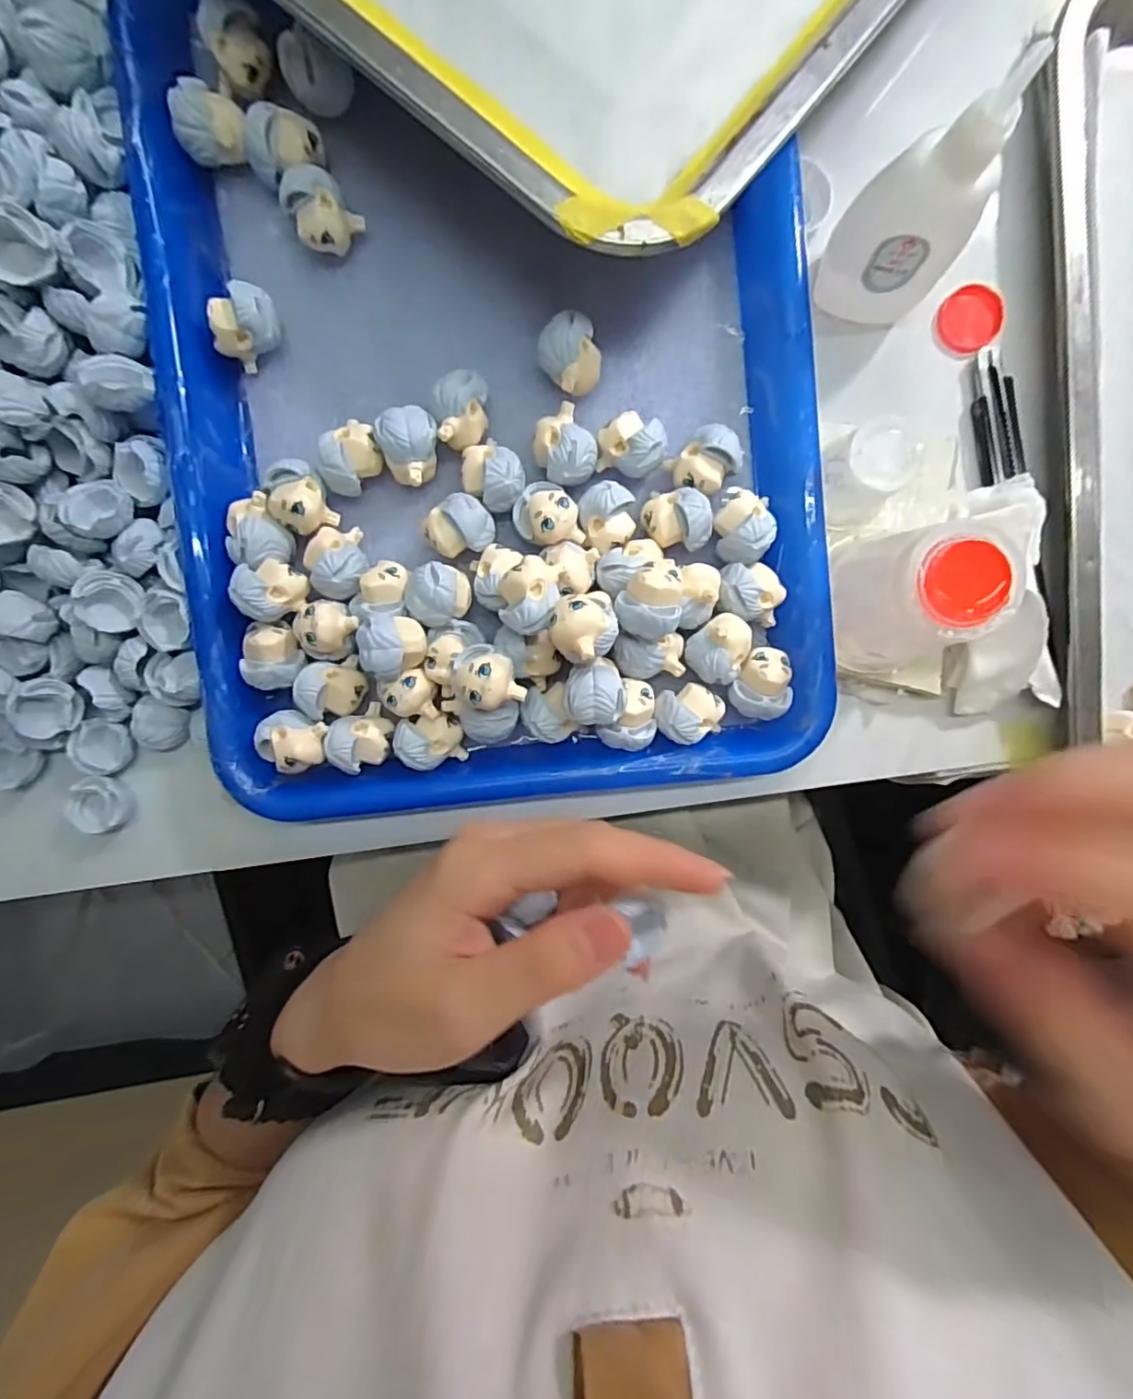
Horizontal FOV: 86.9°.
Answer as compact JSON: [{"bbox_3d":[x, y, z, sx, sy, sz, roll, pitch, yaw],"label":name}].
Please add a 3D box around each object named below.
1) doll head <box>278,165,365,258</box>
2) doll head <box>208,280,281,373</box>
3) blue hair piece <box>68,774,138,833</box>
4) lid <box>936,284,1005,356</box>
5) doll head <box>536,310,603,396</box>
[{"bbox_3d":[-0.095,-0.189,0.235,0.022,0.023,0.023,0,94,1],"label":"doll head"},{"bbox_3d":[-0.126,-0.147,0.236,0.026,0.024,0.020,-27,93,2],"label":"doll head"},{"bbox_3d":[-0.200,0.044,0.257,0.023,0.012,0.022,45,93,-2],"label":"blue hair piece"},{"bbox_3d":[0.171,-0.161,0.252,0.025,0.004,0.028,44,93,-2],"label":"lid"},{"bbox_3d":[0.002,-0.135,0.239,0.022,0.023,0.025,-40,92,3],"label":"doll head"}]

